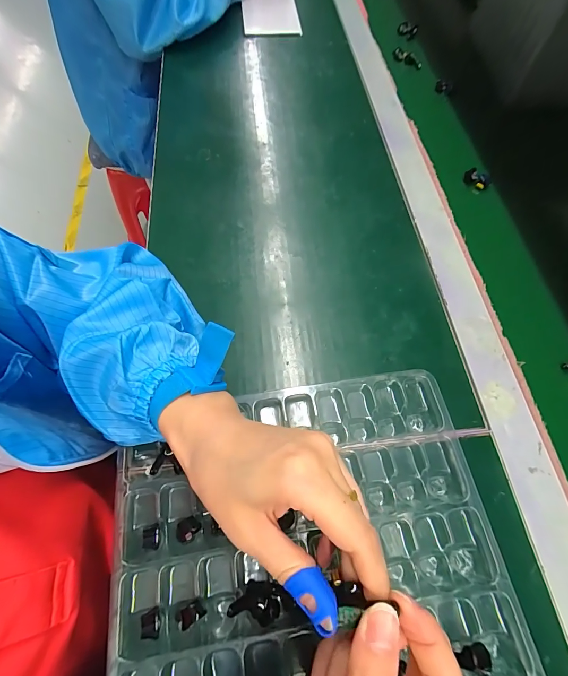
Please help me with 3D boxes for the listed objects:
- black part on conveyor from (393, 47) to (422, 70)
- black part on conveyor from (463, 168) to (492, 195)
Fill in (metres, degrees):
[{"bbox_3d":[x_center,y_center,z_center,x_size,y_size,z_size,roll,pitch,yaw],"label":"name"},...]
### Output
[{"bbox_3d":[0.196,-0.443,0.527,0.050,0.017,0.008,29,67,0],"label":"black part on conveyor"},{"bbox_3d":[0.242,-0.198,0.417,0.032,0.019,0.015,38,70,17],"label":"black part on conveyor"}]

